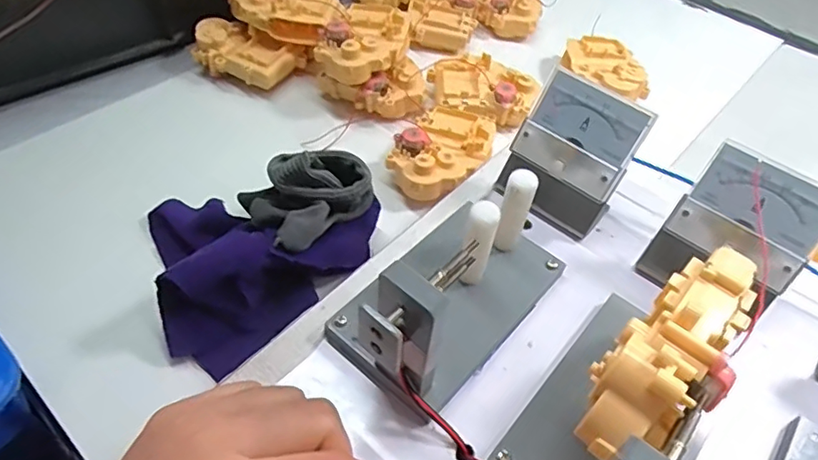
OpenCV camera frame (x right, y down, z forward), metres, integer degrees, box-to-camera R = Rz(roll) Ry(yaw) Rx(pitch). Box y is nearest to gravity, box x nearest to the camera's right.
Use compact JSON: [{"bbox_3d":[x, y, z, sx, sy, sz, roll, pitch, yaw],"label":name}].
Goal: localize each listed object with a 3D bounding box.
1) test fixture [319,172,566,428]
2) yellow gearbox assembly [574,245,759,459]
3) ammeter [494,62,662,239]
[{"bbox_3d":[0.024,0.016,0.261,0.067,0.079,0.133,36,56,24],"label":"test fixture"},{"bbox_3d":[0.104,0.044,0.207,0.036,0.037,0.100,37,56,25],"label":"yellow gearbox assembly"},{"bbox_3d":[0.092,-0.040,0.318,0.062,0.078,0.047,35,55,23],"label":"ammeter"}]

